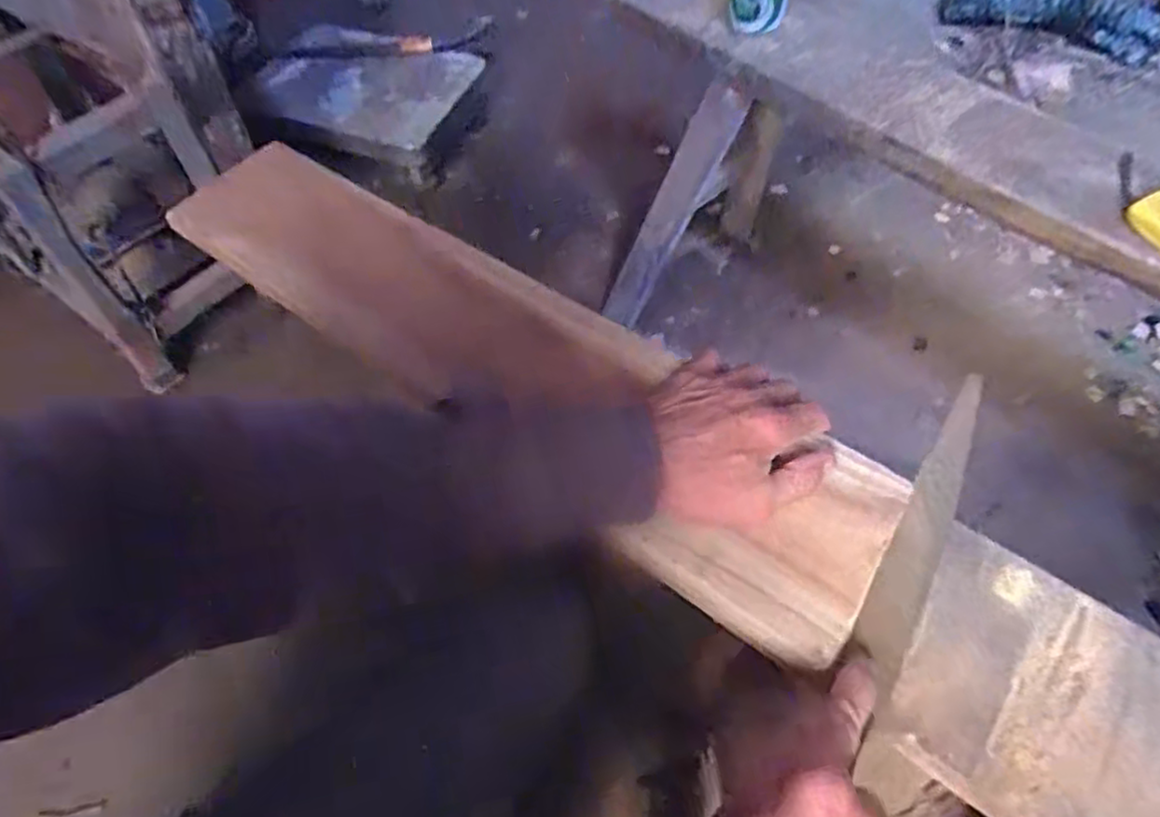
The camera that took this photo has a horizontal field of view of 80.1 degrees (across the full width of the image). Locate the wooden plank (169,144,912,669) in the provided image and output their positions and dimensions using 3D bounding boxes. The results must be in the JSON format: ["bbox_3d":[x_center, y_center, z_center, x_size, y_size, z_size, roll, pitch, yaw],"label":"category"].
[{"bbox_3d":[-0.077,-0.059,0.523,0.625,0.036,0.140,34,66,24],"label":"wooden plank"}]

